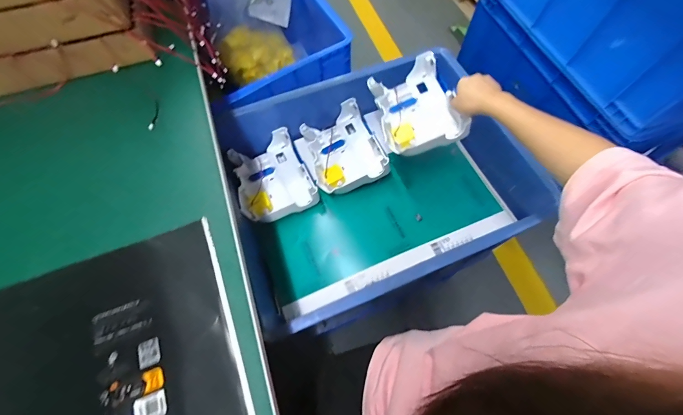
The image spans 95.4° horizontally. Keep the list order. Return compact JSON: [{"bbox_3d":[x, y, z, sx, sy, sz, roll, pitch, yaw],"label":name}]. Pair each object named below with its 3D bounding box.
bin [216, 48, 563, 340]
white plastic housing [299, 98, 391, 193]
[{"bbox_3d":[0.061,-0.067,0.601,0.510,0.152,0.433,-20,68,-10],"label":"bin"},{"bbox_3d":[-0.003,-0.122,0.652,0.152,0.067,0.186,-20,68,-10],"label":"white plastic housing"}]

